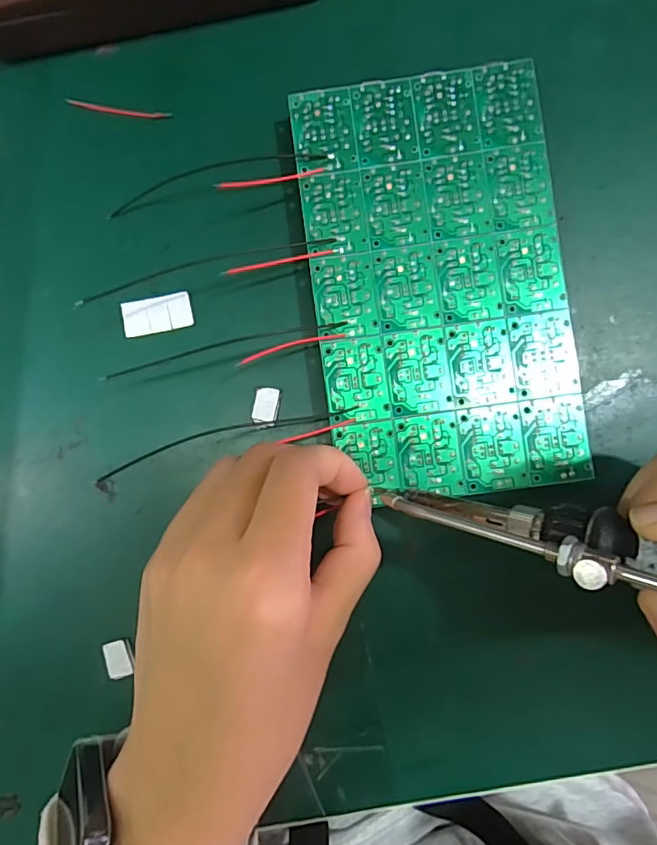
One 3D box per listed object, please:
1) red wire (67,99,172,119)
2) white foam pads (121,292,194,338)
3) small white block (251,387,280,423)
[{"bbox_3d":[-0.095,-0.141,0.232,0.048,0.004,0.005,9,88,1],"label":"red wire"},{"bbox_3d":[-0.076,-0.048,0.229,0.030,0.004,0.016,-11,88,0],"label":"white foam pads"},{"bbox_3d":[-0.027,-0.008,0.228,0.010,0.005,0.015,8,88,1],"label":"small white block"}]

